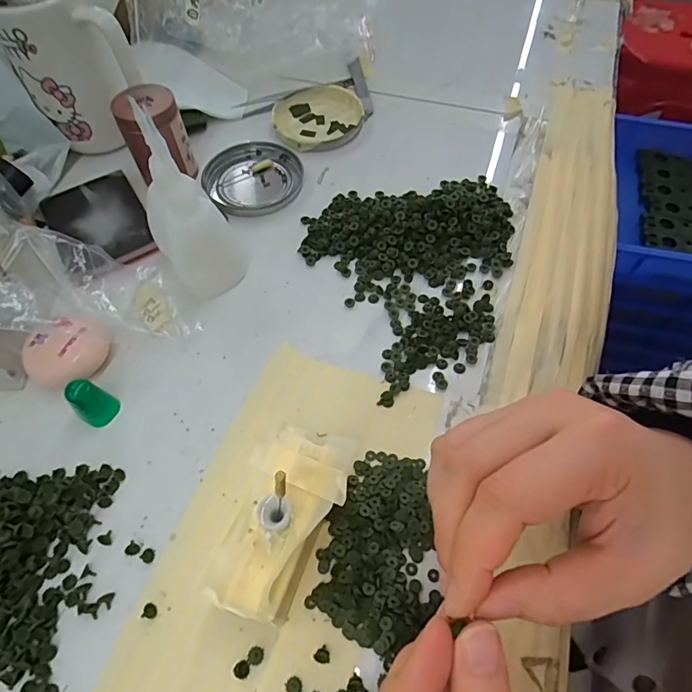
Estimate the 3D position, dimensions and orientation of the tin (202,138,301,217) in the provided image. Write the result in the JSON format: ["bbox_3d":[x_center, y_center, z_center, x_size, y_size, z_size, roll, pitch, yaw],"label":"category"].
[{"bbox_3d":[-0.077,-0.136,0.390,0.076,0.009,0.078,0,59,1],"label":"tin"}]

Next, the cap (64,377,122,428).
[{"bbox_3d":[-0.146,0.031,0.276,0.016,0.028,0.019,33,65,19],"label":"cap"}]

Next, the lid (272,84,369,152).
[{"bbox_3d":[-0.026,-0.204,0.426,0.083,0.009,0.076,0,59,1],"label":"lid"}]

